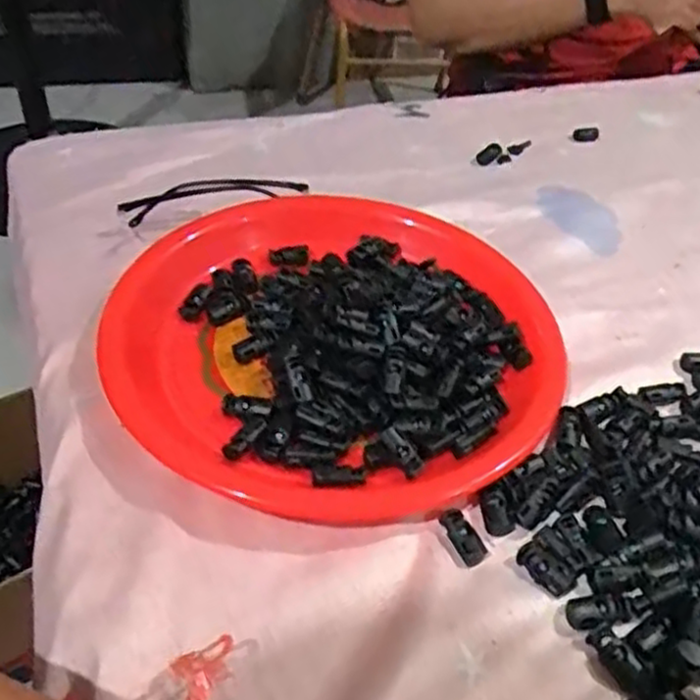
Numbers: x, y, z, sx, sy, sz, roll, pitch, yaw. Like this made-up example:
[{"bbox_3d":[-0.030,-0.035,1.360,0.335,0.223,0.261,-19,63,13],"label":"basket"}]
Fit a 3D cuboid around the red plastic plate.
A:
[{"bbox_3d":[-0.005,-0.017,0.450,0.258,0.032,0.257,2,43,-1],"label":"red plastic plate"}]

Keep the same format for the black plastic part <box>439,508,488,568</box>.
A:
[{"bbox_3d":[0.055,0.089,0.356,0.015,0.008,0.029,-14,45,-18],"label":"black plastic part"}]

